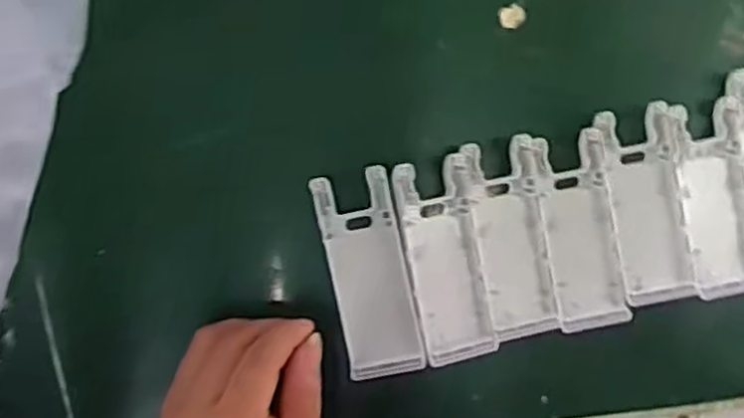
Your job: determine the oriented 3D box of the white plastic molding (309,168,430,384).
[{"bbox_3d":[-0.001,0.034,0.386,0.040,0.014,0.105,-12,95,-3],"label":"white plastic molding"}]

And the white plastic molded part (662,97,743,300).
[{"bbox_3d":[0.187,-0.005,0.405,0.045,0.014,0.103,-10,95,-3],"label":"white plastic molded part"}]

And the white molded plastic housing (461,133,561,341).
[{"bbox_3d":[0.076,0.016,0.396,0.038,0.012,0.103,-12,95,-3],"label":"white molded plastic housing"}]

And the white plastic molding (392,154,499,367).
[{"bbox_3d":[0.040,0.028,0.390,0.039,0.016,0.105,-11,95,-3],"label":"white plastic molding"}]

